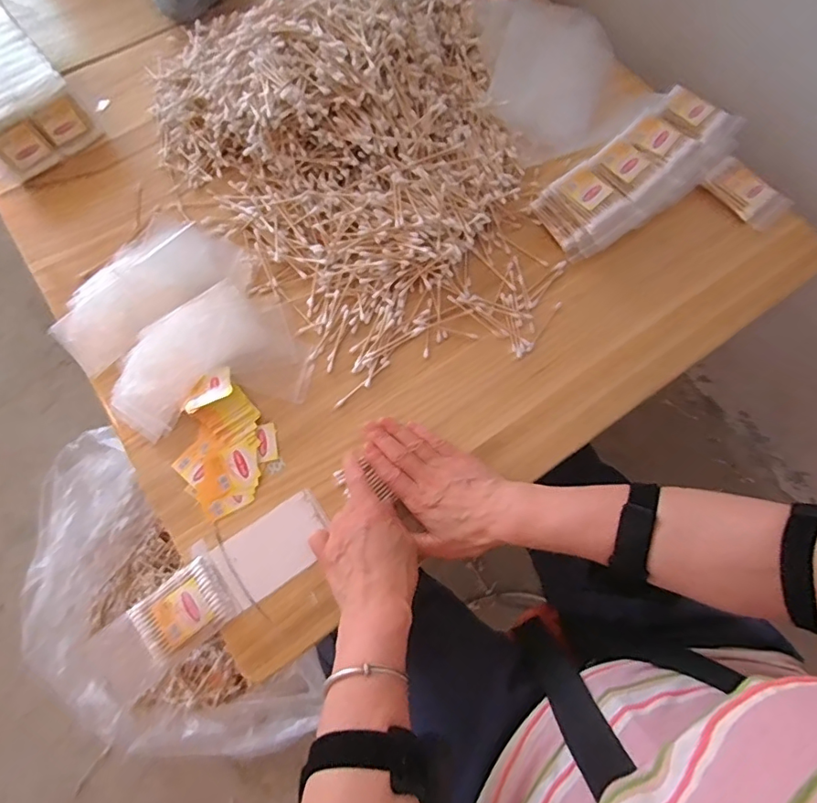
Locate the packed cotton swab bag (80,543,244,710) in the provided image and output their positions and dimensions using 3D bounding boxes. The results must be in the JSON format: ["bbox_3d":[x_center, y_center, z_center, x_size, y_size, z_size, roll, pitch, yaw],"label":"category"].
[{"bbox_3d":[-0.217,0.197,0.453,0.124,0.018,0.069,-39,79,-10],"label":"packed cotton swab bag"}]

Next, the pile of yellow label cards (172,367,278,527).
[{"bbox_3d":[-0.183,0.042,0.499,0.098,0.021,0.115,-41,79,-10],"label":"pile of yellow label cards"}]

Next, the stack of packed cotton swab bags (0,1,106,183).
[{"bbox_3d":[-0.468,-0.359,0.605,0.119,0.071,0.146,-40,78,-11],"label":"stack of packed cotton swab bags"}]

